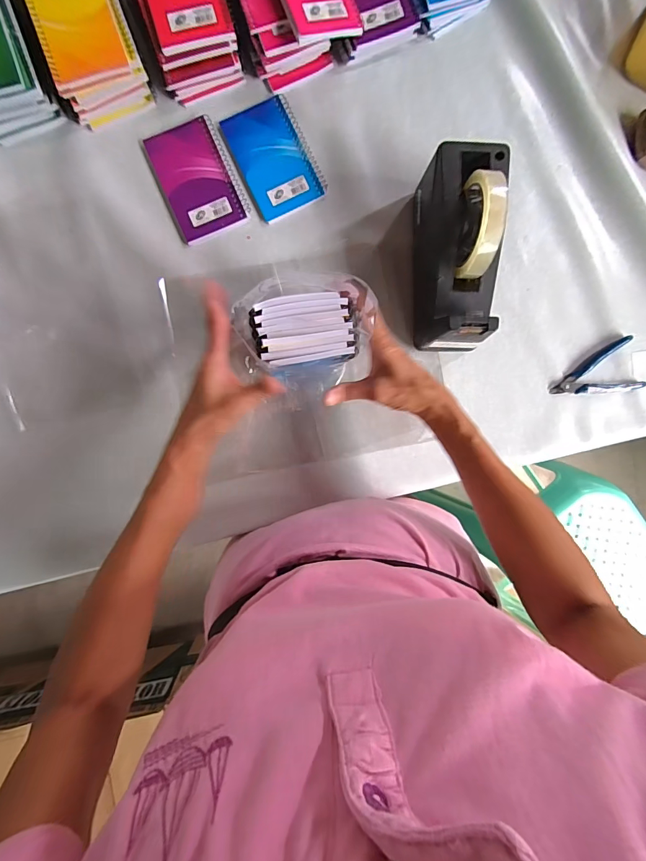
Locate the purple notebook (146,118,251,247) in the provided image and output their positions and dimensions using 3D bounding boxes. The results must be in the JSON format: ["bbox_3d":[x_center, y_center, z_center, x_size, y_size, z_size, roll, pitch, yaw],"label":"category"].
[{"bbox_3d":[-0.152,-0.304,0.467,0.087,0.007,0.132,-24,93,-4],"label":"purple notebook"}]

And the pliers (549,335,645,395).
[{"bbox_3d":[0.357,-0.067,0.502,0.116,0.014,0.069,-25,93,-4],"label":"pliers"}]

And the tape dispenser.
[{"bbox_3d":[0.151,-0.198,0.428,0.076,0.126,0.201,2,91,-4],"label":"tape dispenser"}]

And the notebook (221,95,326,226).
[{"bbox_3d":[-0.059,-0.334,0.474,0.087,0.005,0.131,-26,93,-4],"label":"notebook"}]

